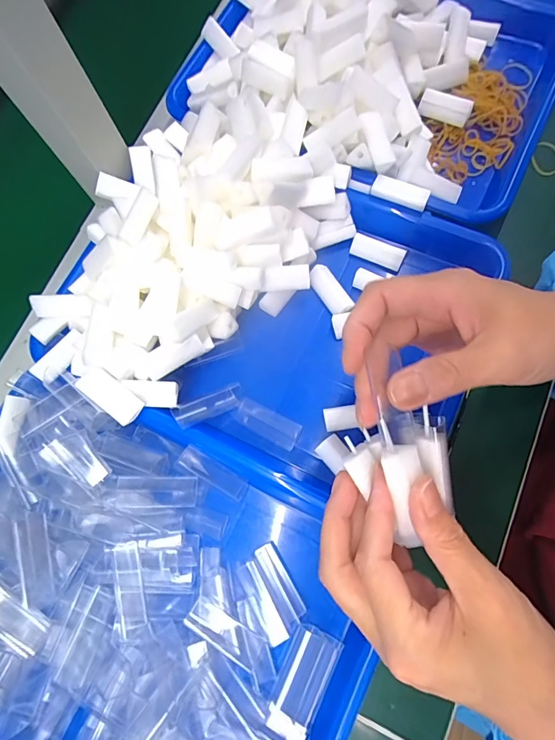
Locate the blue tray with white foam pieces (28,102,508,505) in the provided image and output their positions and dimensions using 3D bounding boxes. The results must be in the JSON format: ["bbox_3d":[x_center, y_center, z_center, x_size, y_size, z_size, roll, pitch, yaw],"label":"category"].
[{"bbox_3d":[-0.016,-0.059,0.318,0.314,0.075,0.261,26,78,11],"label":"blue tray with white foam pieces"}]

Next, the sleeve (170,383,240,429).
[{"bbox_3d":[-0.053,0.027,0.313,0.053,0.008,0.018,-23,79,-26],"label":"sleeve"}]

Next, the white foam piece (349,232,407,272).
[{"bbox_3d":[0.086,-0.102,0.346,0.045,0.015,0.015,25,78,11],"label":"white foam piece"}]

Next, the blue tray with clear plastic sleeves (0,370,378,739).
[{"bbox_3d":[-0.099,0.162,0.286,0.322,0.044,0.240,28,80,6],"label":"blue tray with clear plastic sleeves"}]

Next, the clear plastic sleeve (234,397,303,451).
[{"bbox_3d":[-0.008,0.042,0.320,0.051,0.006,0.021,26,79,11],"label":"clear plastic sleeve"}]

